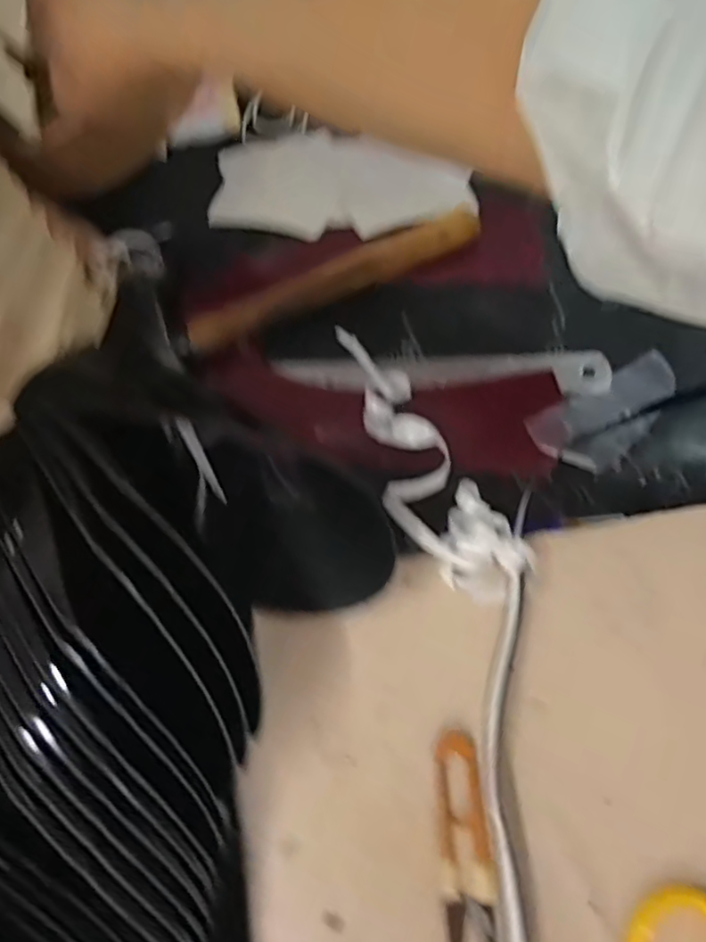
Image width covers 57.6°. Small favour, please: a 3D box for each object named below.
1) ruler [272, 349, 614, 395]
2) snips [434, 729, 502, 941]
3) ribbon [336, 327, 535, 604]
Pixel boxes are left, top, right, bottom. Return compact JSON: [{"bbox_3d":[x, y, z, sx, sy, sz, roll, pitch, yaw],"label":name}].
[{"bbox_3d":[0.057,-0.062,0.411,0.208,0.007,0.029,-1,65,3],"label":"ruler"},{"bbox_3d":[0.055,0.182,0.308,0.025,0.005,0.103,-2,71,2],"label":"snips"},{"bbox_3d":[0.033,-0.012,0.376,0.051,0.043,0.186,-24,59,-5],"label":"ribbon"}]

